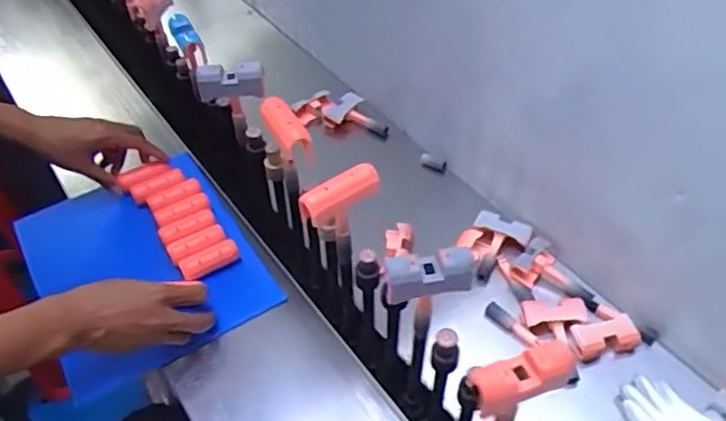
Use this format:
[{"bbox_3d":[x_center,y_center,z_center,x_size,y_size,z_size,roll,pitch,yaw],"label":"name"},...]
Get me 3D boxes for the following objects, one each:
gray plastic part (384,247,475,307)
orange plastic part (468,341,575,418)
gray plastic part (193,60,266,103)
[{"bbox_3d":[0.055,0.054,0.509,0.072,0.038,0.028,-6,46,-8],"label":"gray plastic part"},{"bbox_3d":[0.114,0.122,0.441,0.072,0.039,0.028,-14,47,-15],"label":"orange plastic part"},{"bbox_3d":[-0.150,-0.145,0.690,0.075,0.039,0.024,-7,46,-9],"label":"gray plastic part"}]

